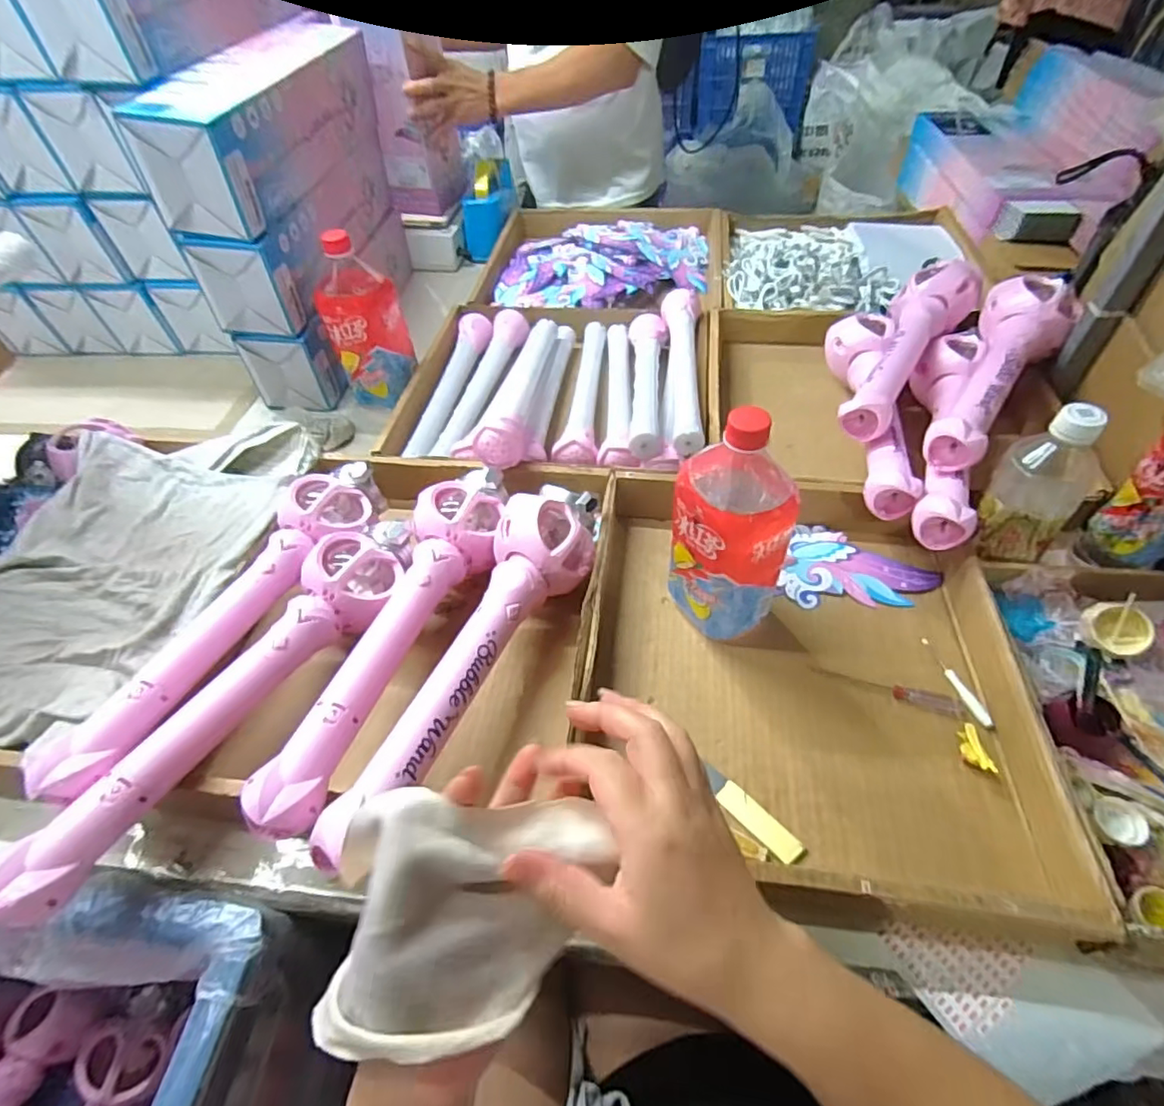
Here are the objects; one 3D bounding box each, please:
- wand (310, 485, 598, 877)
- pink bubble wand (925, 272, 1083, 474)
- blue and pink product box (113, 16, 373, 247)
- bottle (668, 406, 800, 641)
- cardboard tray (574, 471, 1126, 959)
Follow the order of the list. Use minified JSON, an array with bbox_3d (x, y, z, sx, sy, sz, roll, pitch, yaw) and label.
[{"bbox_3d":[-0.075,0.074,0.467,0.085,0.064,0.363,13,53,14],"label":"wand"},{"bbox_3d":[0.434,-0.196,0.605,0.090,0.063,0.329,32,60,26],"label":"pink bubble wand"},{"bbox_3d":[-0.384,-0.537,0.714,0.116,0.116,0.412,3,52,6],"label":"blue and pink product box"},{"bbox_3d":[0.124,-0.016,0.477,0.066,0.218,0.084,-26,54,-16],"label":"bottle"},{"bbox_3d":[0.178,0.088,0.495,0.343,0.062,0.376,5,52,8],"label":"cardboard tray"}]

